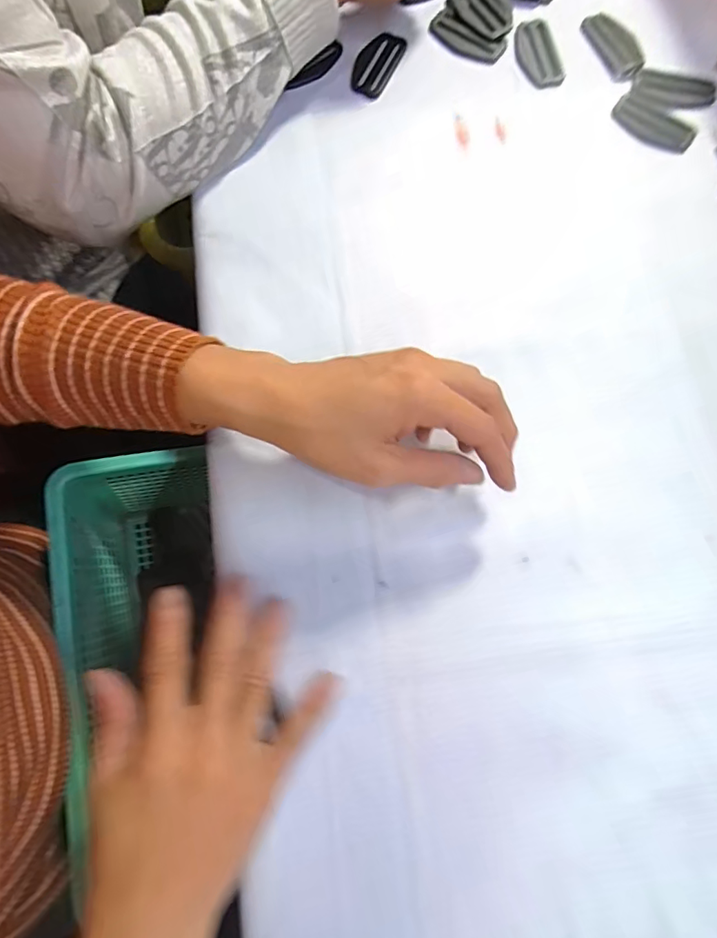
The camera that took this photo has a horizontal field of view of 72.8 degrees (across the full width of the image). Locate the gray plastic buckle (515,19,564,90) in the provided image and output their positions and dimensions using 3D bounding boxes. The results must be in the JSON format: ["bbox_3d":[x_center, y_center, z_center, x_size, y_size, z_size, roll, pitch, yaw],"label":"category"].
[{"bbox_3d":[0.138,-0.316,0.371,0.031,0.006,0.065,-12,77,-3],"label":"gray plastic buckle"}]

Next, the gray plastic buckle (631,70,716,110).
[{"bbox_3d":[0.234,-0.281,0.360,0.058,0.004,0.030,13,77,3],"label":"gray plastic buckle"}]

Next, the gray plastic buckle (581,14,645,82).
[{"bbox_3d":[0.194,-0.322,0.369,0.027,0.006,0.064,-17,77,-4],"label":"gray plastic buckle"}]

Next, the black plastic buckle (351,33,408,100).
[{"bbox_3d":[0.014,-0.306,0.366,0.031,0.004,0.055,21,77,5],"label":"black plastic buckle"}]

